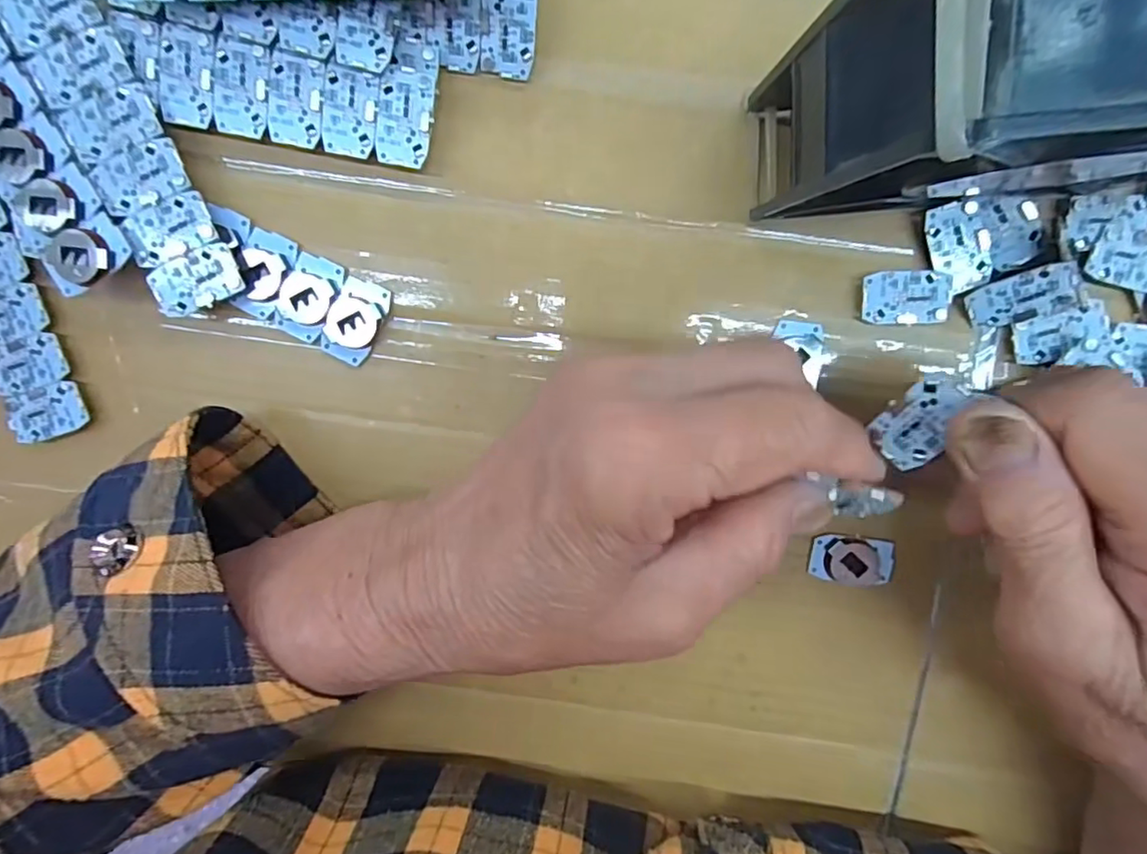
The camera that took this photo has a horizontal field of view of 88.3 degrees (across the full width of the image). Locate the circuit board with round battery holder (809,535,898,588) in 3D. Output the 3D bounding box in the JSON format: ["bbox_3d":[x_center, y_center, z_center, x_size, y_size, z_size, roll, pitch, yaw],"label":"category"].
[{"bbox_3d":[0.104,0.050,0.218,0.030,0.005,0.019,6,97,1],"label":"circuit board with round battery holder"}]

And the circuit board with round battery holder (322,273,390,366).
[{"bbox_3d":[-0.078,-0.037,0.211,0.018,0.006,0.029,23,97,-1],"label":"circuit board with round battery holder"}]

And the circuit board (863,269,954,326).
[{"bbox_3d":[0.115,-0.045,0.206,0.029,0.006,0.017,-2,97,2],"label":"circuit board"}]

